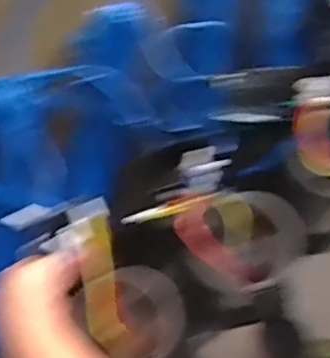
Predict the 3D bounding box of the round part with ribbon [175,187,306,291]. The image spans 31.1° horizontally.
[{"bbox_3d":[0.069,0.053,0.539,0.105,0.040,0.091,-20,72,-4],"label":"round part with ribbon"}]

